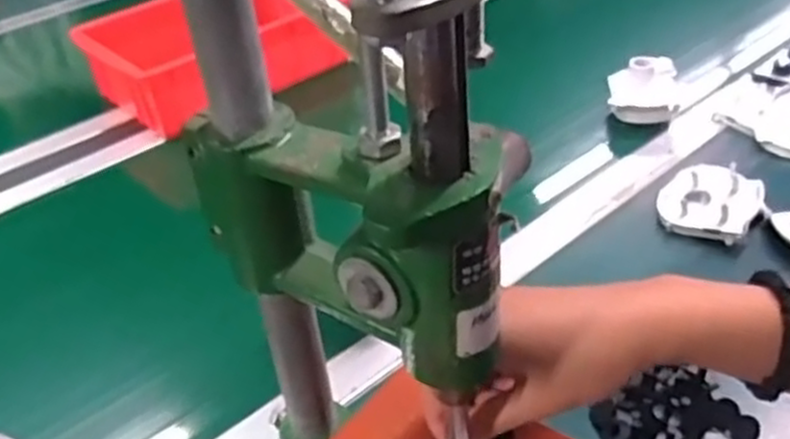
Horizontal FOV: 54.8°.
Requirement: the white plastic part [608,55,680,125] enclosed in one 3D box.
[{"bbox_3d":[0.260,-0.136,0.795,0.071,0.052,0.075,3,38,11],"label":"white plastic part"}]

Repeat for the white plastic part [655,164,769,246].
[{"bbox_3d":[0.269,-0.019,0.651,0.077,0.029,0.077,15,41,25],"label":"white plastic part"}]

